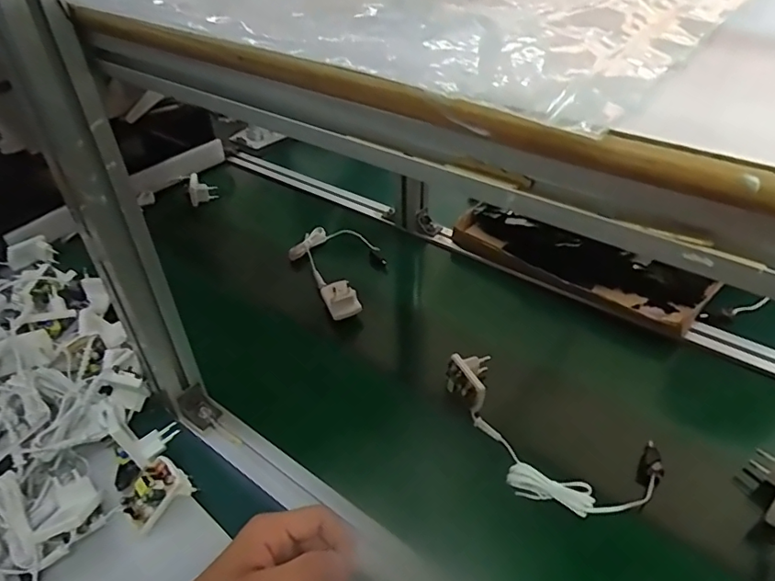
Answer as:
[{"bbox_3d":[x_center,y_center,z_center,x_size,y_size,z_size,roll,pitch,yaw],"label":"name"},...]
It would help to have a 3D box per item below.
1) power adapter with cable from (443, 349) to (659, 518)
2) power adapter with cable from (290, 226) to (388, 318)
[{"bbox_3d":[0.147,0.144,0.535,0.224,0.040,0.115,27,48,30],"label":"power adapter with cable"},{"bbox_3d":[-0.064,-0.044,0.766,0.114,0.046,0.200,-20,43,-20],"label":"power adapter with cable"}]

